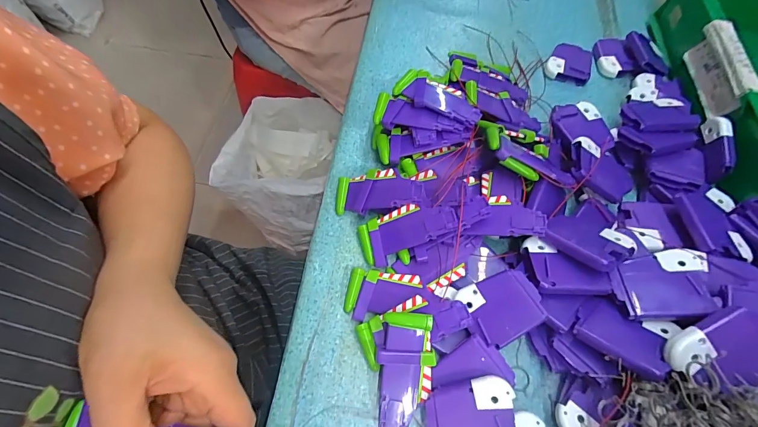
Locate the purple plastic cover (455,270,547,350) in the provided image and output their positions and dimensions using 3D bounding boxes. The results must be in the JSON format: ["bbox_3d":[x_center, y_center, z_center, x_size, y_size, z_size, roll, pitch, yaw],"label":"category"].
[{"bbox_3d":[0.097,0.075,0.276,0.056,0.004,0.049,-25,73,12],"label":"purple plastic cover"}]

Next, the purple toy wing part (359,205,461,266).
[{"bbox_3d":[0.023,0.016,0.311,0.091,0.014,0.041,-21,62,23],"label":"purple toy wing part"}]

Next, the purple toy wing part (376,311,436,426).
[{"bbox_3d":[0.019,0.124,0.271,0.042,0.007,0.091,8,84,5],"label":"purple toy wing part"}]

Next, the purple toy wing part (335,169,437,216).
[{"bbox_3d":[0.001,-0.021,0.330,0.094,0.015,0.037,-5,61,26],"label":"purple toy wing part"}]

